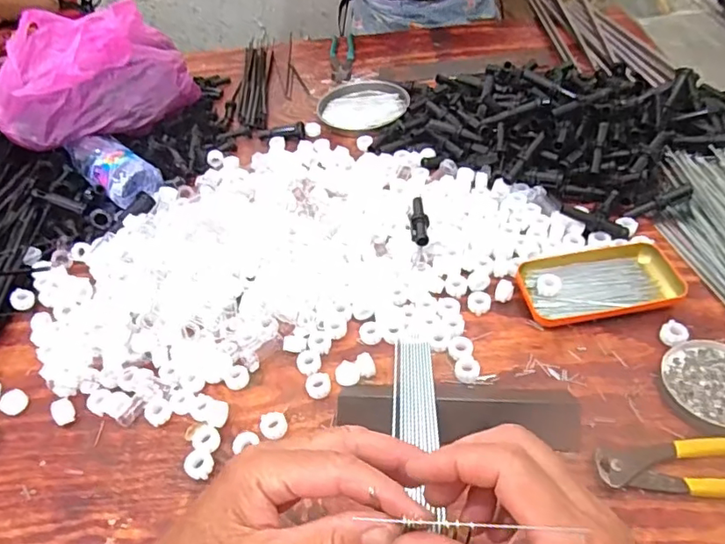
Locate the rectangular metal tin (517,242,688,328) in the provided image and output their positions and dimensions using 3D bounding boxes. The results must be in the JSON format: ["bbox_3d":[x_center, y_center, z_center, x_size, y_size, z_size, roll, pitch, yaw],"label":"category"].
[{"bbox_3d":[0.229,0.009,0.534,0.144,0.017,0.082,-8,46,0],"label":"rectangular metal tin"}]

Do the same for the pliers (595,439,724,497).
[{"bbox_3d":[0.259,0.144,0.403,0.163,0.012,0.040,-4,47,3],"label":"pliers"}]

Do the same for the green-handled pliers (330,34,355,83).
[{"bbox_3d":[-0.035,-0.371,0.931,0.042,0.013,0.147,-4,46,3],"label":"green-handled pliers"}]

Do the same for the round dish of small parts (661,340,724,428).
[{"bbox_3d":[0.291,0.092,0.448,0.078,0.011,0.079,-4,47,4],"label":"round dish of small parts"}]

